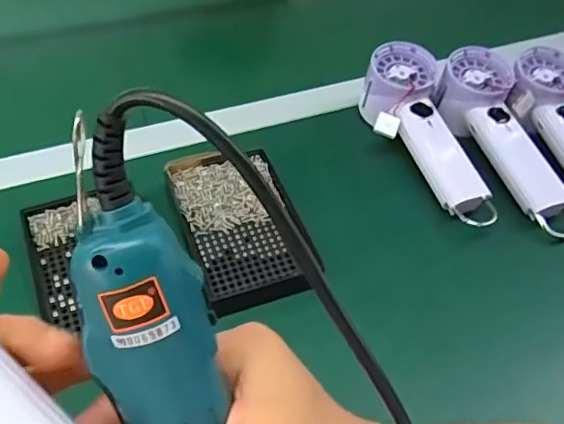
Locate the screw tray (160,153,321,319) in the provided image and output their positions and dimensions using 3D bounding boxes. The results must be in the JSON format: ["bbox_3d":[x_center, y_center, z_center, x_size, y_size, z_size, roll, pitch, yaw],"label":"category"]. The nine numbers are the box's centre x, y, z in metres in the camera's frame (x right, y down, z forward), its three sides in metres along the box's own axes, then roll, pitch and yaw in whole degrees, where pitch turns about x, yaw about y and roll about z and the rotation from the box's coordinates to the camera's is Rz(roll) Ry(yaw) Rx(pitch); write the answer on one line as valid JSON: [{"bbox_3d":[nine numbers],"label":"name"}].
[{"bbox_3d":[-0.034,0.008,0.444,0.085,0.023,0.142,-16,52,-17],"label":"screw tray"}]

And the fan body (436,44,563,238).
[{"bbox_3d":[0.203,-0.065,0.507,0.063,0.035,0.194,-14,66,-16],"label":"fan body"}]

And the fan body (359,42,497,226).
[{"bbox_3d":[0.129,-0.067,0.512,0.077,0.054,0.197,-15,67,-17],"label":"fan body"}]

